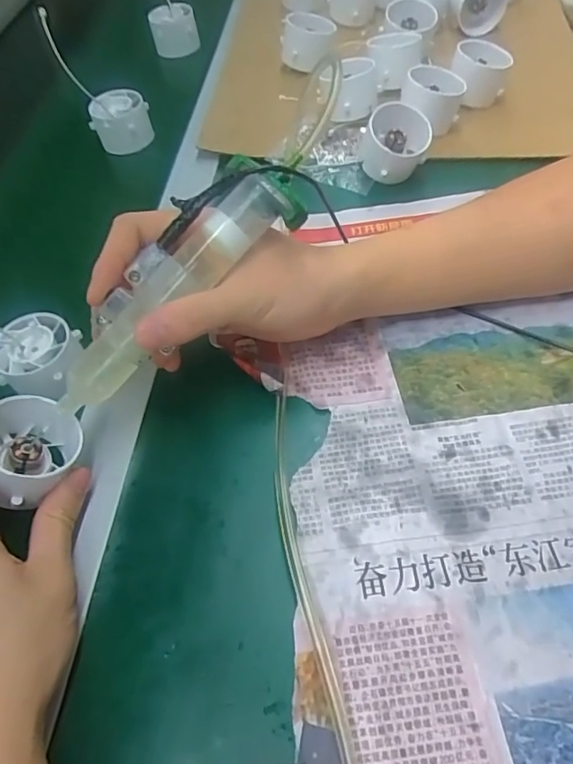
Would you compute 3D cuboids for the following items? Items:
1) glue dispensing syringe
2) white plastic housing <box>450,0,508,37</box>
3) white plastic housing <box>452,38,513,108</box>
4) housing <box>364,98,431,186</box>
[{"bbox_3d":[-0.060,-0.044,0.277,0.154,0.024,0.041,-47,63,1],"label":"glue dispensing syringe"},{"bbox_3d":[0.201,-0.397,0.565,0.058,0.048,0.041,11,57,14],"label":"white plastic housing"},{"bbox_3d":[0.174,-0.278,0.484,0.050,0.039,0.053,11,57,11],"label":"white plastic housing"},{"bbox_3d":[0.089,-0.190,0.434,0.047,0.050,0.047,-2,56,3],"label":"housing"}]

